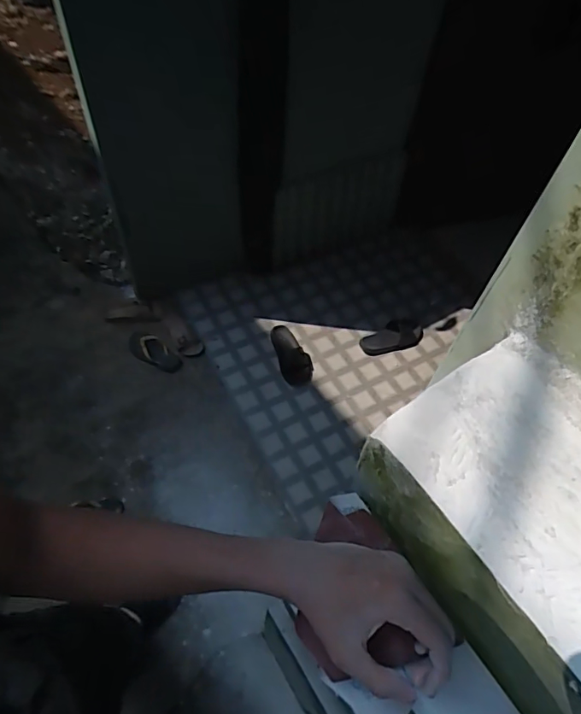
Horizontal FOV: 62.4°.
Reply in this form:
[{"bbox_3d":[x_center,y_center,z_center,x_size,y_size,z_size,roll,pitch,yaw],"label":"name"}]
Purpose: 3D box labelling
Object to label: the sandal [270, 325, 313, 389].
[{"bbox_3d":[0.004,-0.020,1.930,0.134,0.053,0.297,-12,57,-13],"label":"sandal"}]

